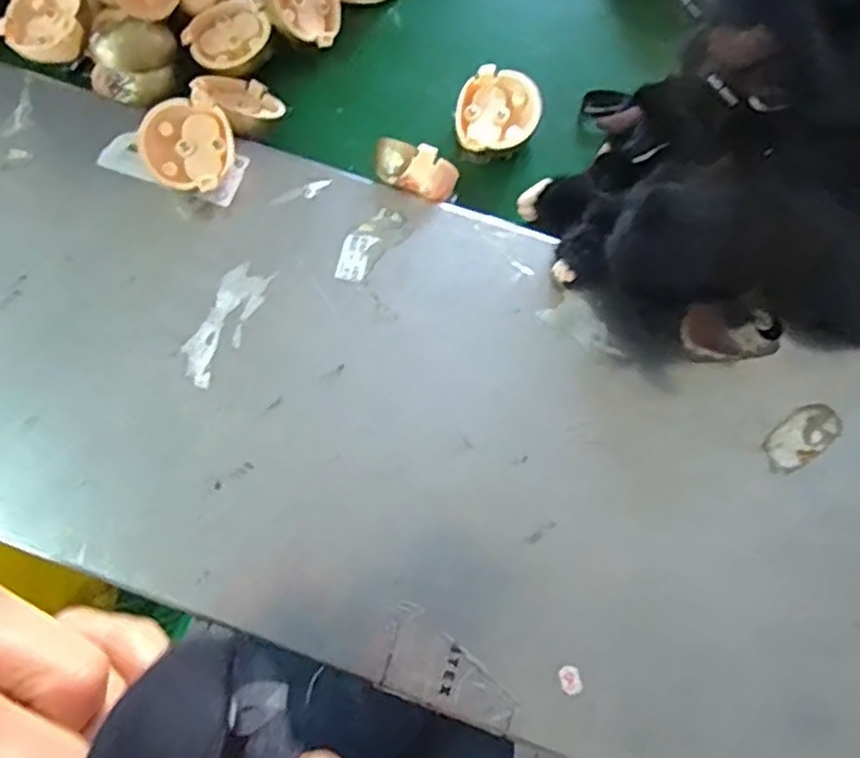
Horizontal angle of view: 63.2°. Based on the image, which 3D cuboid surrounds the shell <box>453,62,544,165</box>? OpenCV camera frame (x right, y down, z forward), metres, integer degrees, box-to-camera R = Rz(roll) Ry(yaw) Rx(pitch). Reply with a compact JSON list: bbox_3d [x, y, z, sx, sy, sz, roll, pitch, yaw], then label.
[{"bbox_3d":[0.039,-0.154,0.410,0.048,0.023,0.048,0,78,1],"label":"shell"}]

